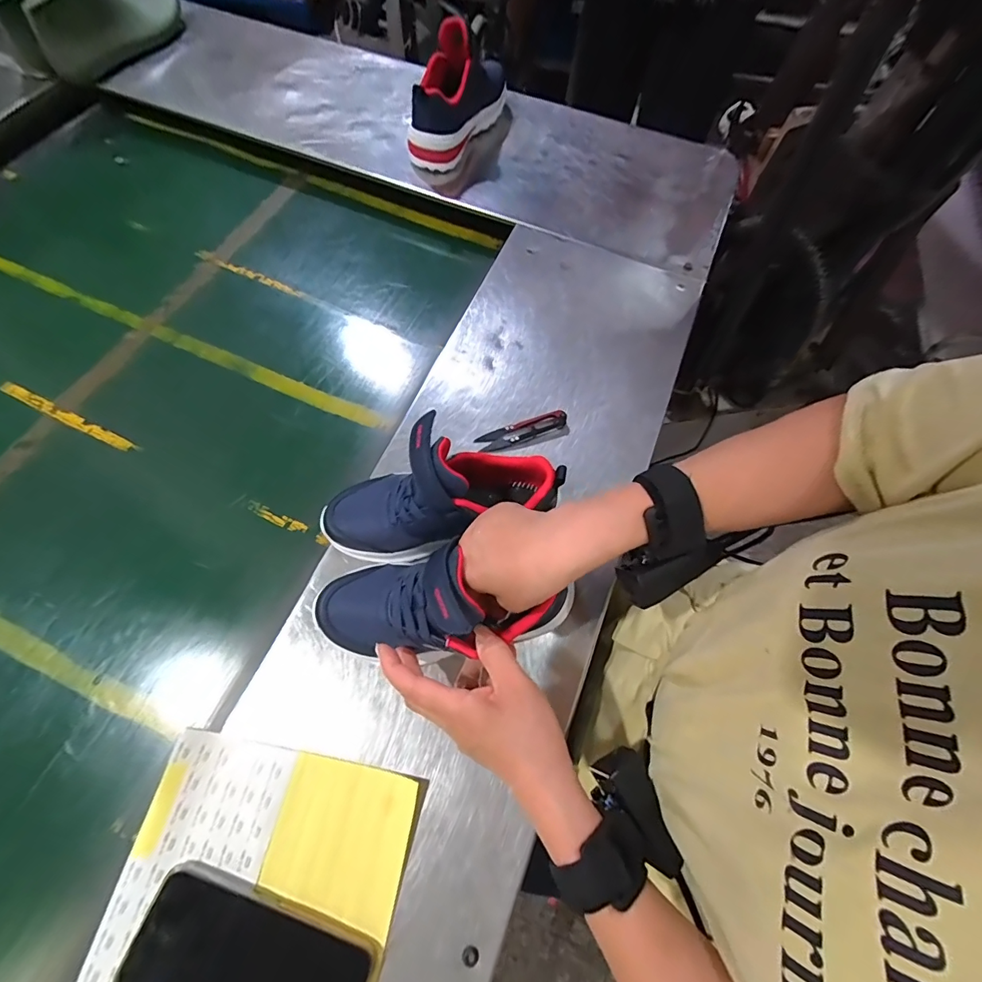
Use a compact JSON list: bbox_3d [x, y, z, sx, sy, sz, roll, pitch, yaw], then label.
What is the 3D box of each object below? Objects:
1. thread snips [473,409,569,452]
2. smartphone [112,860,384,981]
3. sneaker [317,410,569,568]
[{"bbox_3d":[0.036,-0.066,0.507,0.101,0.015,0.023,-18,71,-10],"label":"thread snips"},{"bbox_3d":[-0.165,0.329,0.312,0.165,0.014,0.078,20,67,4],"label":"smartphone"},{"bbox_3d":[-0.049,0.005,0.396,0.192,0.106,0.094,-22,71,-11],"label":"sneaker"}]

